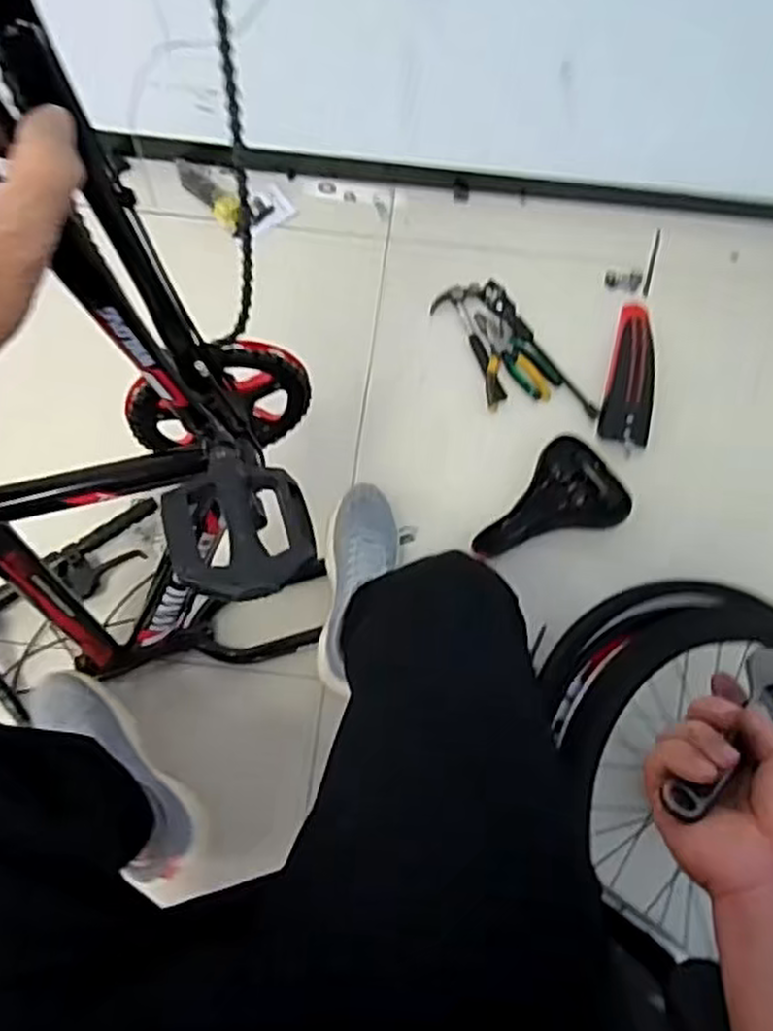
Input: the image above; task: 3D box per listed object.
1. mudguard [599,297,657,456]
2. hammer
[{"bbox_3d":[0.405,-0.240,1.244,0.076,0.055,0.284,13,68,3],"label":"mudguard"},{"bbox_3d":[0.138,-0.282,1.277,0.085,0.023,0.238,-9,68,-6],"label":"hammer"}]

